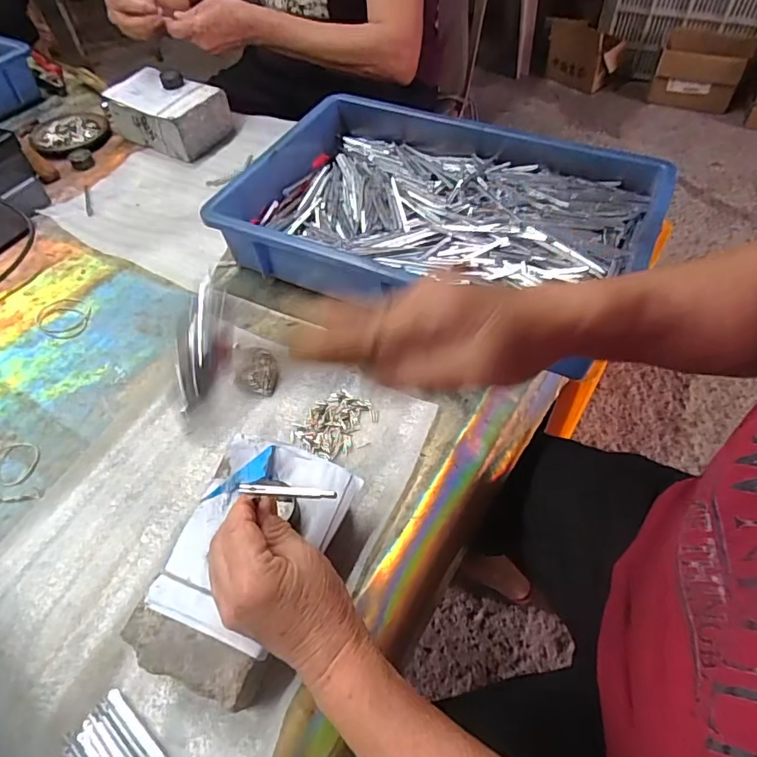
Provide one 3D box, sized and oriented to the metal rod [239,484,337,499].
[{"bbox_3d":[-0.055,0.068,0.313,0.058,0.006,0.005,5,53,0],"label":"metal rod"}]

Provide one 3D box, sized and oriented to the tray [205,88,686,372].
[{"bbox_3d":[0.069,-0.179,0.581,0.430,0.081,0.284,19,56,17],"label":"tray"}]

